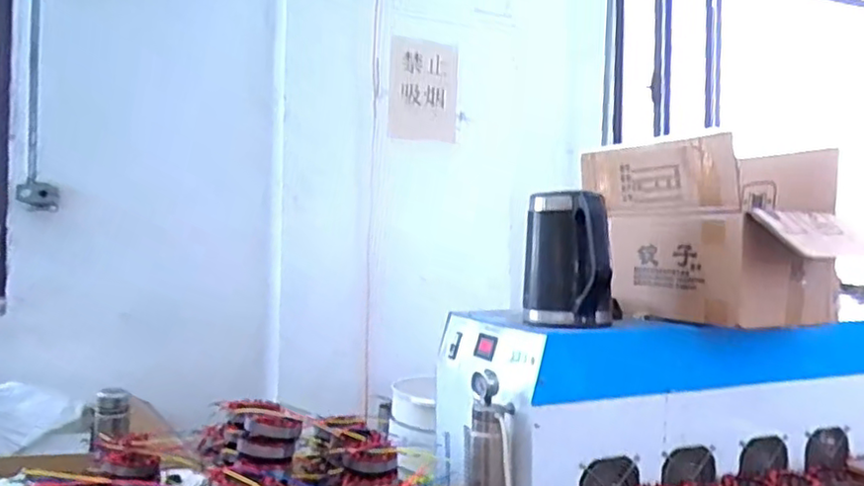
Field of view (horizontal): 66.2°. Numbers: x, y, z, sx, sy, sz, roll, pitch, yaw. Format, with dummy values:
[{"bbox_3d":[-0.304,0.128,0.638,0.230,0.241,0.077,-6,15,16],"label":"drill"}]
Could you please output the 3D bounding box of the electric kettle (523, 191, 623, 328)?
[{"bbox_3d":[0.229,0.029,1.086,0.156,0.208,0.137,2,-1,14],"label":"electric kettle"}]

